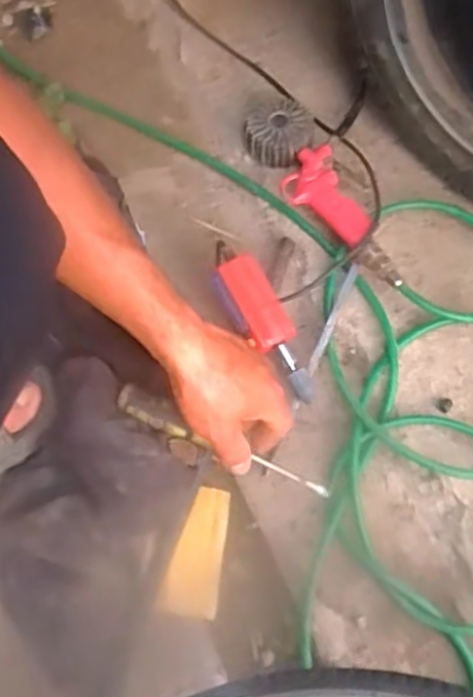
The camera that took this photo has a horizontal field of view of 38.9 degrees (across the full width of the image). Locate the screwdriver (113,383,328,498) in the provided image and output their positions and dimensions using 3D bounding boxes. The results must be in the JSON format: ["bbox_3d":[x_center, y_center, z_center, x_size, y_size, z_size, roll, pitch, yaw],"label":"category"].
[{"bbox_3d":[-0.011,0.085,0.590,0.201,0.032,0.026,27,69,-11],"label":"screwdriver"}]

